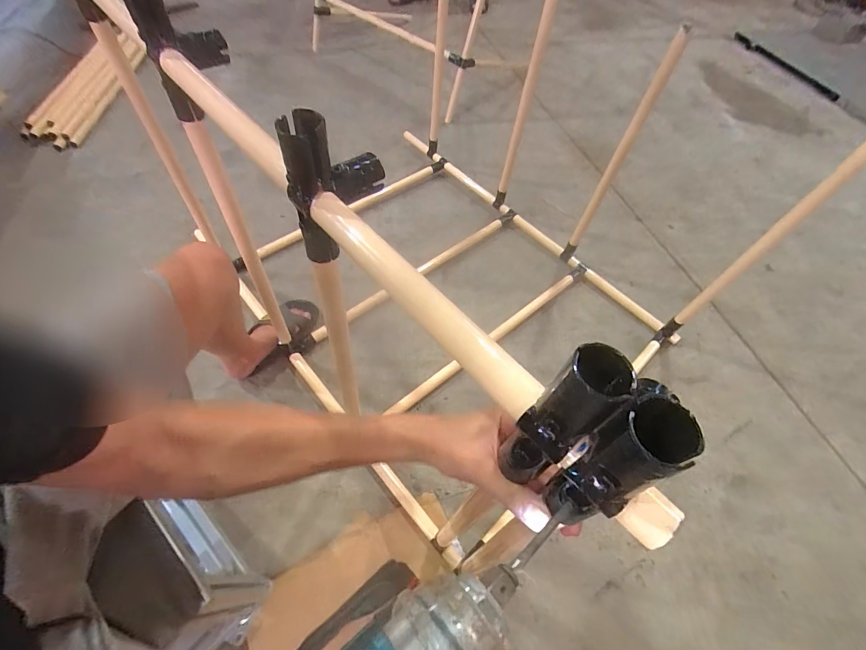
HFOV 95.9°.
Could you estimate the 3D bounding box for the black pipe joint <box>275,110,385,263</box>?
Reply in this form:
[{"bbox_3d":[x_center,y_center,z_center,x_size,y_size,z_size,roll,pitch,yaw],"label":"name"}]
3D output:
[{"bbox_3d":[-0.081,-0.119,0.336,0.081,0.126,0.035,-35,65,-24],"label":"black pipe joint"}]

